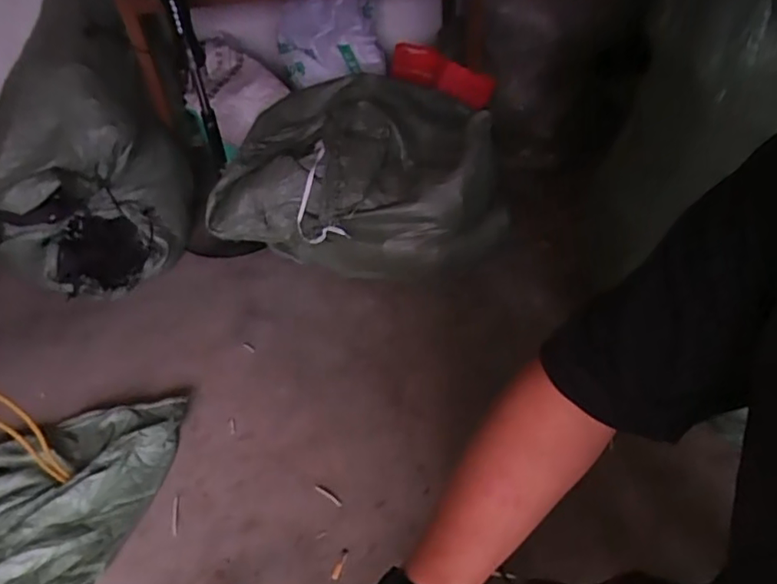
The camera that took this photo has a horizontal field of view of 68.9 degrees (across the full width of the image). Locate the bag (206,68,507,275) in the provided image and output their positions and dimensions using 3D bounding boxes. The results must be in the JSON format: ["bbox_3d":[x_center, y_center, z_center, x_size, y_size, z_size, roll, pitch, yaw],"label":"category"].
[{"bbox_3d":[-0.055,-0.369,1.837,0.879,0.395,0.692,5,40,14],"label":"bag"}]

